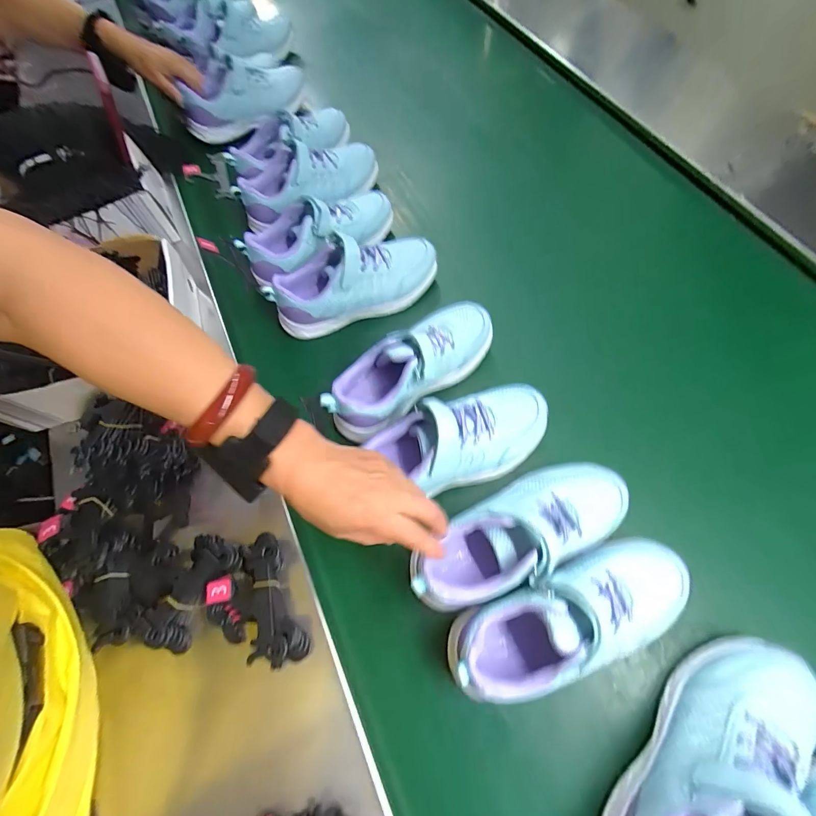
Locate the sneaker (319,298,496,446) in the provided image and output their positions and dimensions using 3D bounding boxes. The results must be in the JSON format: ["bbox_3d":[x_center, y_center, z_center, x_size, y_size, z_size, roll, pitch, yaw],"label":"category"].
[{"bbox_3d":[0.005,-0.054,0.490,0.232,0.078,0.090,-30,71,-10],"label":"sneaker"}]

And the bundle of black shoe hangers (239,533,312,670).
[{"bbox_3d":[-0.131,0.185,0.388,0.046,0.033,0.117,-16,69,-5],"label":"bundle of black shoe hangers"}]

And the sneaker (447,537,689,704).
[{"bbox_3d":[0.154,0.195,0.360,0.235,0.072,0.095,-20,69,-6],"label":"sneaker"}]

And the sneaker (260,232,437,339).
[{"bbox_3d":[-0.074,-0.181,0.554,0.238,0.077,0.095,-14,69,-4],"label":"sneaker"}]

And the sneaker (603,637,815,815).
[{"bbox_3d":[0.250,0.292,0.311,0.076,0.080,0.235,39,75,15],"label":"sneaker"}]

